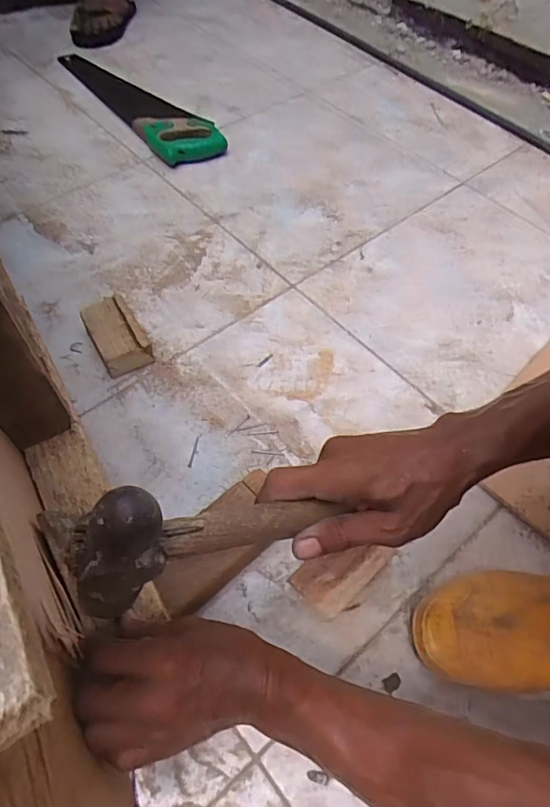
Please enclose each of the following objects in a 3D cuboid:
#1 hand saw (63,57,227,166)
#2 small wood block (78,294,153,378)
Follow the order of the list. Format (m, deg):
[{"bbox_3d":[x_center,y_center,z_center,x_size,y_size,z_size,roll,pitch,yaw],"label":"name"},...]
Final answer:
[{"bbox_3d":[-0.276,-0.615,0.973,0.118,0.032,0.535,-30,63,-19],"label":"hand saw"},{"bbox_3d":[-0.206,-0.087,0.640,0.058,0.046,0.109,-26,62,-17],"label":"small wood block"}]

